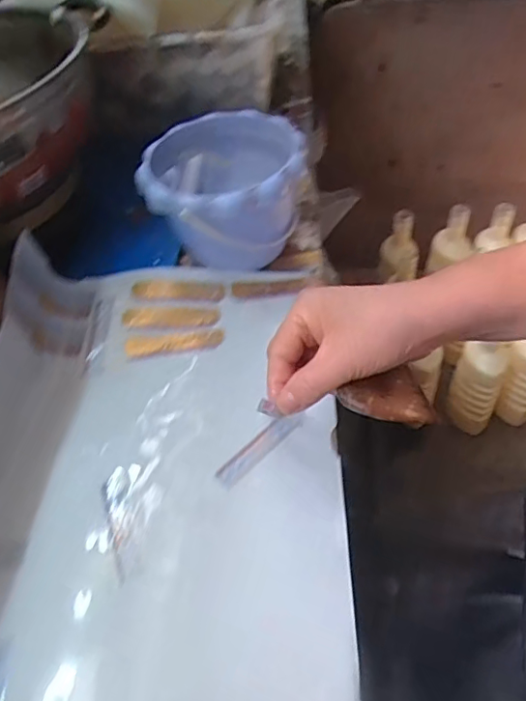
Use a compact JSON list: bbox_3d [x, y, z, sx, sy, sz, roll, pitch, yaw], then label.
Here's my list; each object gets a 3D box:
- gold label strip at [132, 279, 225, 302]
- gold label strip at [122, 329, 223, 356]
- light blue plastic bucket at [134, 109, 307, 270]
[{"bbox_3d":[-0.084,-0.060,0.556,0.090,0.005,0.024,5,66,0],"label":"gold label strip"},{"bbox_3d":[-0.084,-0.007,0.527,0.093,0.005,0.020,-5,59,4],"label":"gold label strip"},{"bbox_3d":[-0.037,-0.149,0.564,0.154,0.112,0.148,-21,50,-12],"label":"light blue plastic bucket"}]

